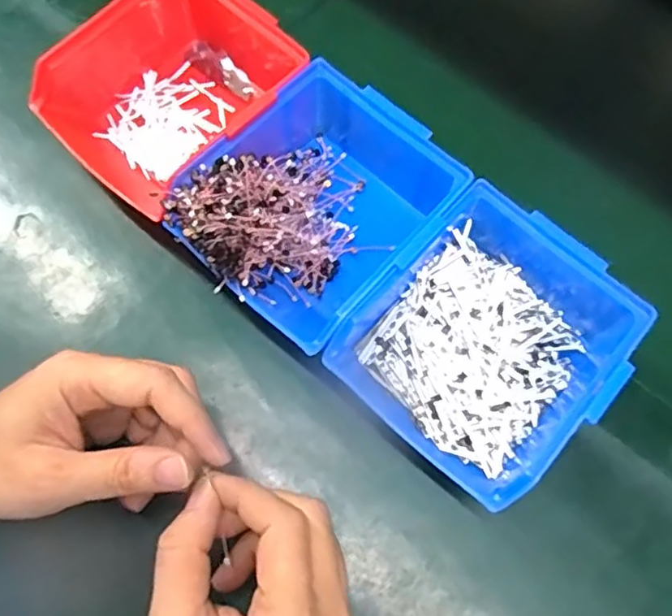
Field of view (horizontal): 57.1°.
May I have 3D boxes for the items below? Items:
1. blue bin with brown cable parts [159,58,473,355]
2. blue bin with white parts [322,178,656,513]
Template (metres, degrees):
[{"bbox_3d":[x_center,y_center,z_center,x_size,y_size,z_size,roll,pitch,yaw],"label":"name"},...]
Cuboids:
[{"bbox_3d":[-0.009,-0.057,0.368,0.149,0.069,0.124,-43,78,-16],"label":"blue bin with brown cable parts"},{"bbox_3d":[0.085,0.018,0.350,0.127,0.065,0.144,40,73,11],"label":"blue bin with white parts"}]

